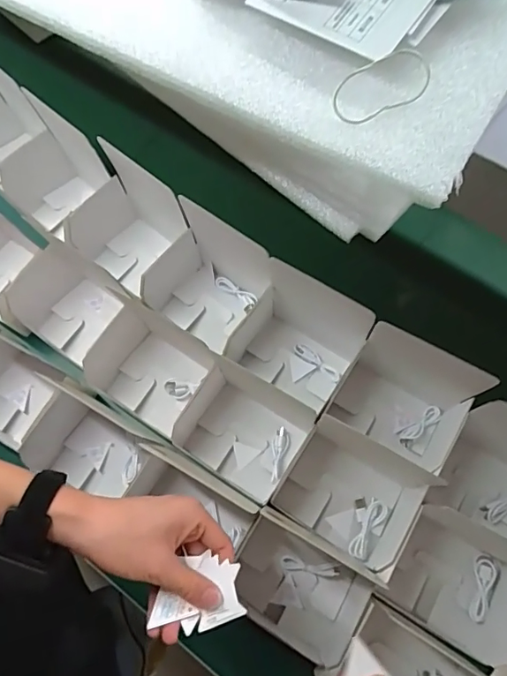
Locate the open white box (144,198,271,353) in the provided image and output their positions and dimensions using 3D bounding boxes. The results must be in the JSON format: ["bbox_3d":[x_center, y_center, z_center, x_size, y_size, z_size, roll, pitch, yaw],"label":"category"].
[{"bbox_3d":[-0.072,-0.083,0.678,0.128,0.170,0.113,31,74,11],"label":"open white box"}]

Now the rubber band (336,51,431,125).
[{"bbox_3d":[0.063,-0.120,0.238,0.053,0.005,0.024,-27,96,-5],"label":"rubber band"}]

